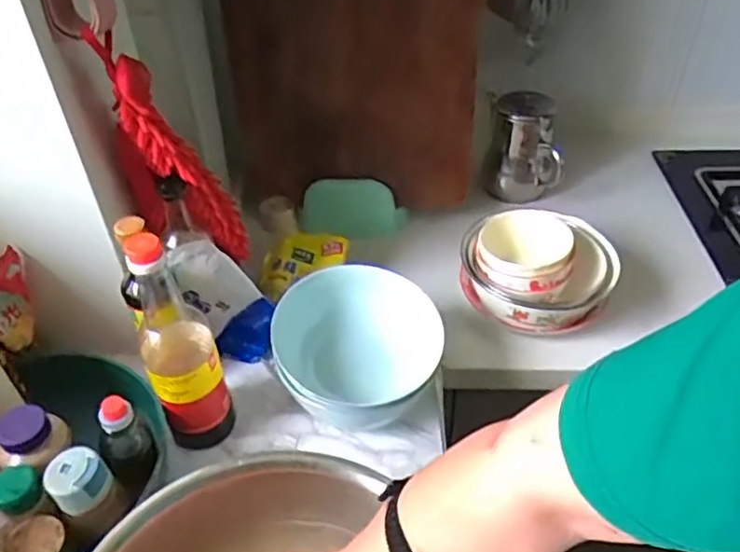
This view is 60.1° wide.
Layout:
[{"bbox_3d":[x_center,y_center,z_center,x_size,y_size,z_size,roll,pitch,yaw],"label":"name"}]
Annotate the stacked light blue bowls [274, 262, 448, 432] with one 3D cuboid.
[{"bbox_3d":[-0.017,0.092,0.758,0.168,0.135,0.185,20,47,22],"label":"stacked light blue bowls"}]

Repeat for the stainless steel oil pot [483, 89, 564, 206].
[{"bbox_3d":[0.251,-0.204,1.060,0.112,0.169,0.125,5,43,7],"label":"stainless steel oil pot"}]

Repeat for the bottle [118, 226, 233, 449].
[{"bbox_3d":[-0.199,0.074,0.667,0.071,0.265,0.061,-16,44,-15],"label":"bottle"}]

